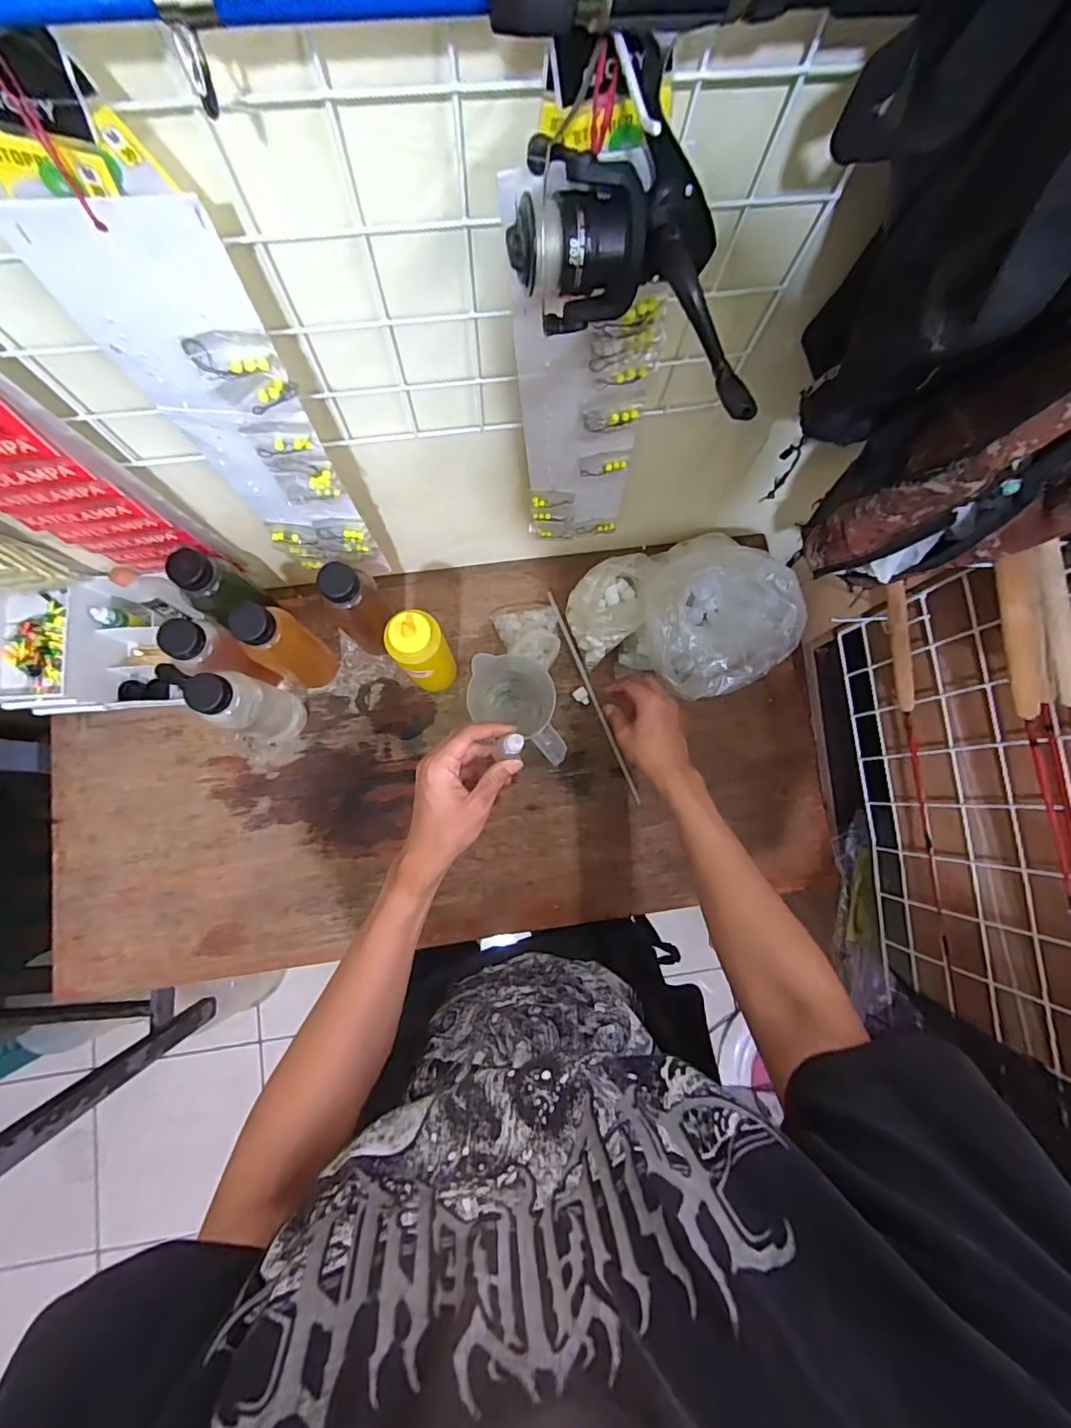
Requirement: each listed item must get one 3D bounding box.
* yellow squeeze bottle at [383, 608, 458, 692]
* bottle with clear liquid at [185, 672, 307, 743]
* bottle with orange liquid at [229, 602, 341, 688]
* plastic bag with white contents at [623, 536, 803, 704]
[{"bbox_3d":[-0.131,-0.068,0.639,0.059,0.185,0.052,-26,83,-6],"label":"yellow squeeze bottle"},{"bbox_3d":[-0.330,-0.009,0.620,0.063,0.190,0.067,26,81,2],"label":"bottle with clear liquid"},{"bbox_3d":[-0.288,-0.074,0.633,0.056,0.194,0.063,30,81,3],"label":"bottle with orange liquid"},{"bbox_3d":[0.220,-0.117,0.698,0.201,0.129,0.191,-42,85,-8],"label":"plastic bag with white contents"}]

